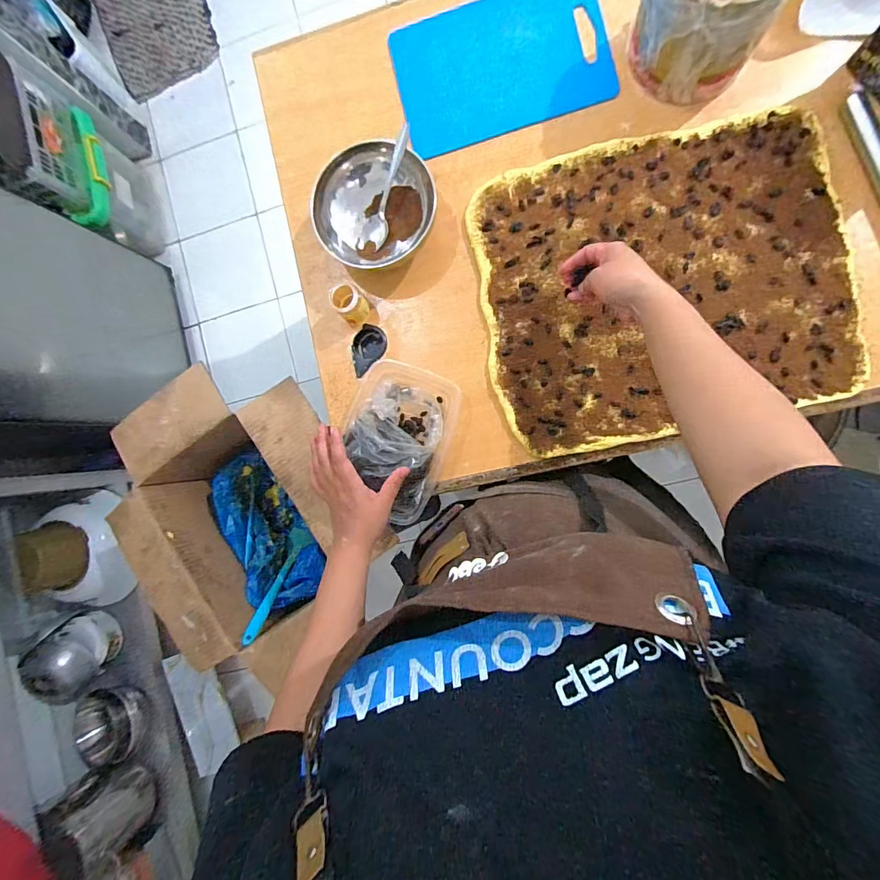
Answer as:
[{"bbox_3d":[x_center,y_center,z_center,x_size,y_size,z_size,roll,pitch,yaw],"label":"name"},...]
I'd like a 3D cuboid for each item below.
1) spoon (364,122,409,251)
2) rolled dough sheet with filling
[{"bbox_3d":[-0.072,-0.348,0.595,0.027,0.016,0.153,23,111,7],"label":"spoon"},{"bbox_3d":[0.286,-0.208,0.578,0.451,0.015,0.394,-11,88,8],"label":"rolled dough sheet with filling"}]

